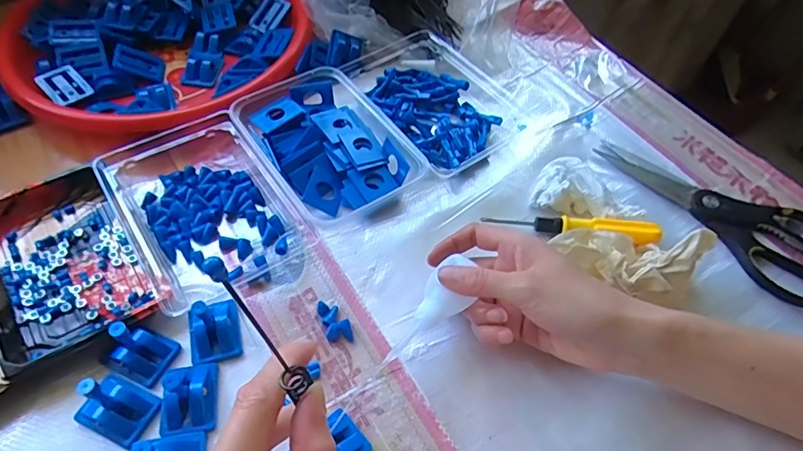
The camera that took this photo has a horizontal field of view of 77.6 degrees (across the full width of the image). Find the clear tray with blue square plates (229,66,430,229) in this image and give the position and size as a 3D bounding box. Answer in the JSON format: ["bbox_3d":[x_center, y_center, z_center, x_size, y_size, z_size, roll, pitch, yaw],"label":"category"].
[{"bbox_3d":[-0.067,-0.071,0.446,0.114,0.033,0.159,-32,63,-23],"label":"clear tray with blue square plates"}]

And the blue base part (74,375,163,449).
[{"bbox_3d":[-0.183,0.110,0.310,0.043,0.044,0.034,22,57,12],"label":"blue base part"}]

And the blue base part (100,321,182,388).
[{"bbox_3d":[-0.180,0.078,0.331,0.042,0.043,0.032,21,56,11],"label":"blue base part"}]

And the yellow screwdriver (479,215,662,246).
[{"bbox_3d":[0.139,-0.002,0.412,0.139,0.019,0.020,9,55,3],"label":"yellow screwdriver"}]

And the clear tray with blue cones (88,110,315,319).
[{"bbox_3d":[-0.165,-0.022,0.409,0.119,0.031,0.166,-32,63,-23],"label":"clear tray with blue cones"}]

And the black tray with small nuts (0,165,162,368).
[{"bbox_3d":[-0.257,0.024,0.374,0.099,0.025,0.162,-28,61,-21],"label":"black tray with small nuts"}]

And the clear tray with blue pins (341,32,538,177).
[{"bbox_3d":[0.031,-0.134,0.497,0.122,0.033,0.182,-32,63,-23],"label":"clear tray with blue pins"}]

